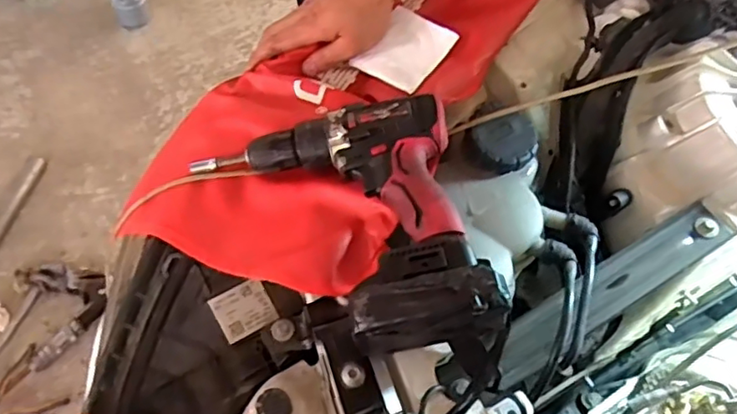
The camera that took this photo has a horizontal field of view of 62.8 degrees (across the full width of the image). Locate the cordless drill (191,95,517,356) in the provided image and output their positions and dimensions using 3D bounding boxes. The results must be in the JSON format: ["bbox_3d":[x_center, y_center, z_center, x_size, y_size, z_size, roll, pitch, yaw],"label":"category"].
[{"bbox_3d":[-0.029,0.015,0.502,0.224,0.083,0.225,-6,58,-8],"label":"cordless drill"}]

